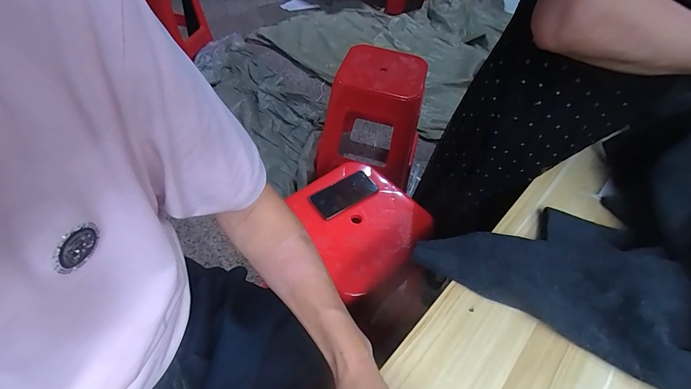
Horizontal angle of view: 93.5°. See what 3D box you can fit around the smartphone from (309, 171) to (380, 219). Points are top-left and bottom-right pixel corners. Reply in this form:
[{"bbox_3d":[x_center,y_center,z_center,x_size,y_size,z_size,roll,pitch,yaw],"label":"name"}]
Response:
[{"bbox_3d":[-0.003,-0.003,0.797,0.167,0.013,0.088,-30,60,-27],"label":"smartphone"}]

